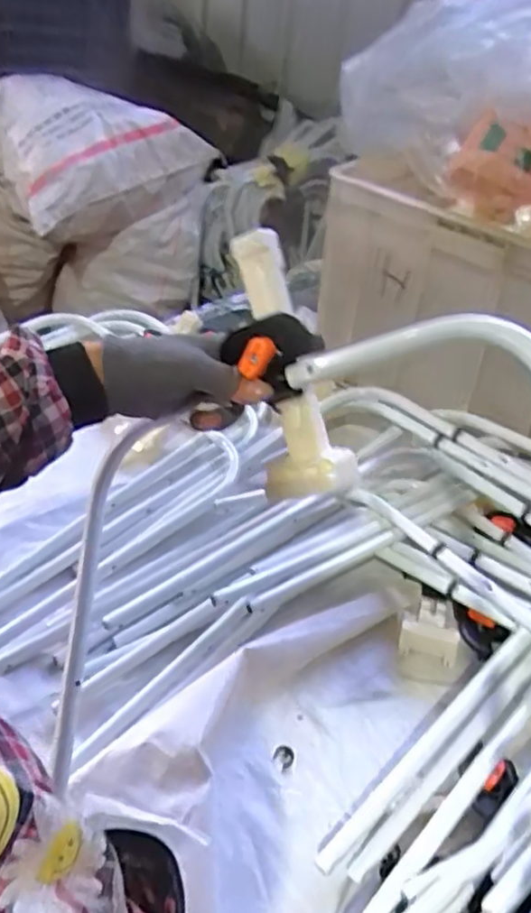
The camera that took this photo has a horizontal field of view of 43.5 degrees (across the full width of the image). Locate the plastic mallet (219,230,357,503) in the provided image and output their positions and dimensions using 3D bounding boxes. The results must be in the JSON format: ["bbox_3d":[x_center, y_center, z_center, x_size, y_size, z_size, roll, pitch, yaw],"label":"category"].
[{"bbox_3d":[0.018,-0.065,0.495,0.058,0.195,0.071,-10,-9,-12],"label":"plastic mallet"}]

